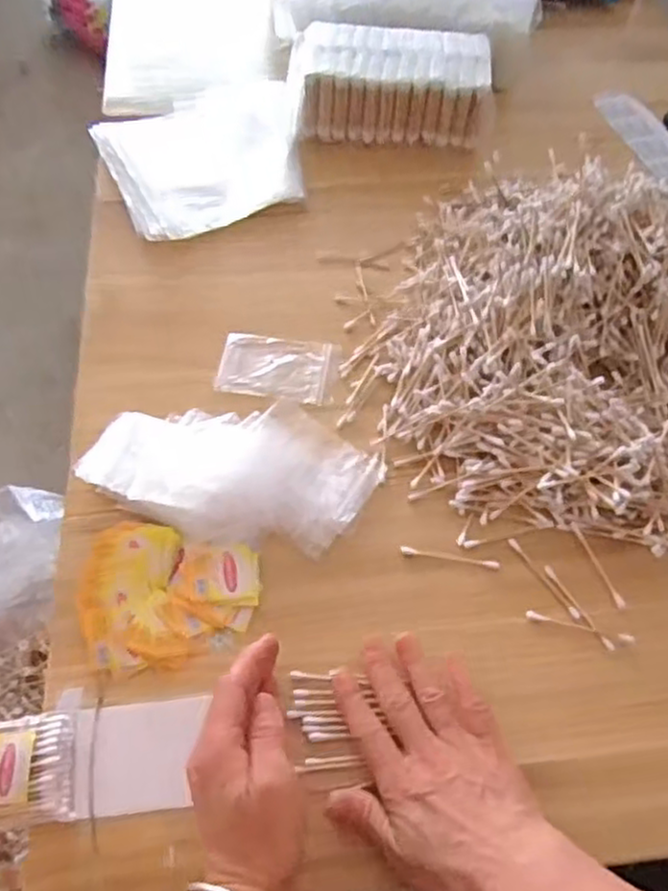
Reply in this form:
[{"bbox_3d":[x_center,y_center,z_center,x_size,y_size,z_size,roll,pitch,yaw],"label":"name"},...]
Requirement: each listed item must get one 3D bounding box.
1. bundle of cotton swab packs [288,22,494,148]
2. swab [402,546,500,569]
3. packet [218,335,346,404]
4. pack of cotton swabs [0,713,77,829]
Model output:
[{"bbox_3d":[0.059,-0.382,0.754,0.203,0.074,0.115,6,56,1],"label":"bundle of cotton swab packs"},{"bbox_3d":[0.082,0.080,0.503,0.069,0.004,0.007,11,56,3],"label":"swab"},{"bbox_3d":[-0.045,-0.062,0.588,0.096,0.008,0.062,6,59,2],"label":"packet"},{"bbox_3d":[-0.192,0.190,0.414,0.078,0.018,0.057,-4,56,-7],"label":"pack of cotton swabs"}]

